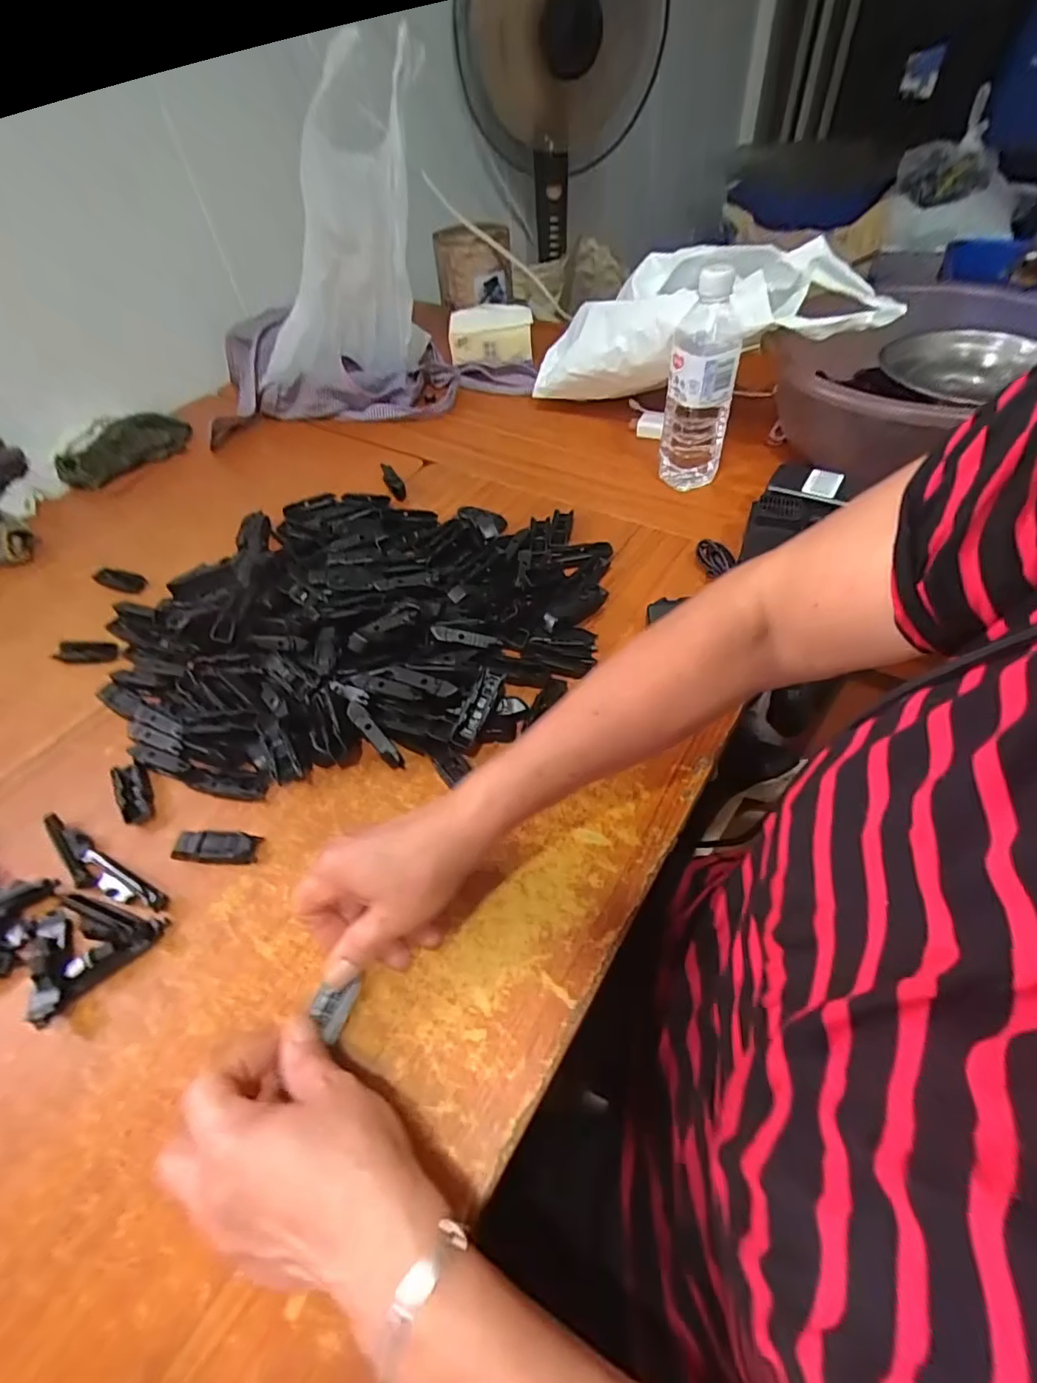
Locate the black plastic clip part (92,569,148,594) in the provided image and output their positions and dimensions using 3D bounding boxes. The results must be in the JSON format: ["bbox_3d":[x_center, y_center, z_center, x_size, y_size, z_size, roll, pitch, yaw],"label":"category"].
[{"bbox_3d":[-0.454,-0.126,0.623,0.065,0.013,0.022,12,54,14],"label":"black plastic clip part"}]

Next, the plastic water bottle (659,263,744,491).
[{"bbox_3d":[0.195,-0.320,0.595,0.070,0.194,0.074,8,53,11],"label":"plastic water bottle"}]

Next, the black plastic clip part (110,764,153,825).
[{"bbox_3d":[-0.312,0.080,0.448,0.024,0.016,0.058,-29,55,-17],"label":"black plastic clip part"}]

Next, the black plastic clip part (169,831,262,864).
[{"bbox_3d":[-0.227,0.115,0.414,0.059,0.016,0.026,3,52,8],"label":"black plastic clip part"}]

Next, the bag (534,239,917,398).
[{"bbox_3d":[0.184,-0.424,0.637,0.416,0.124,0.129,12,51,39],"label":"bag"}]

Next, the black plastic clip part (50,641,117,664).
[{"bbox_3d":[-0.428,-0.039,0.546,0.062,0.012,0.025,0,52,6],"label":"black plastic clip part"}]

